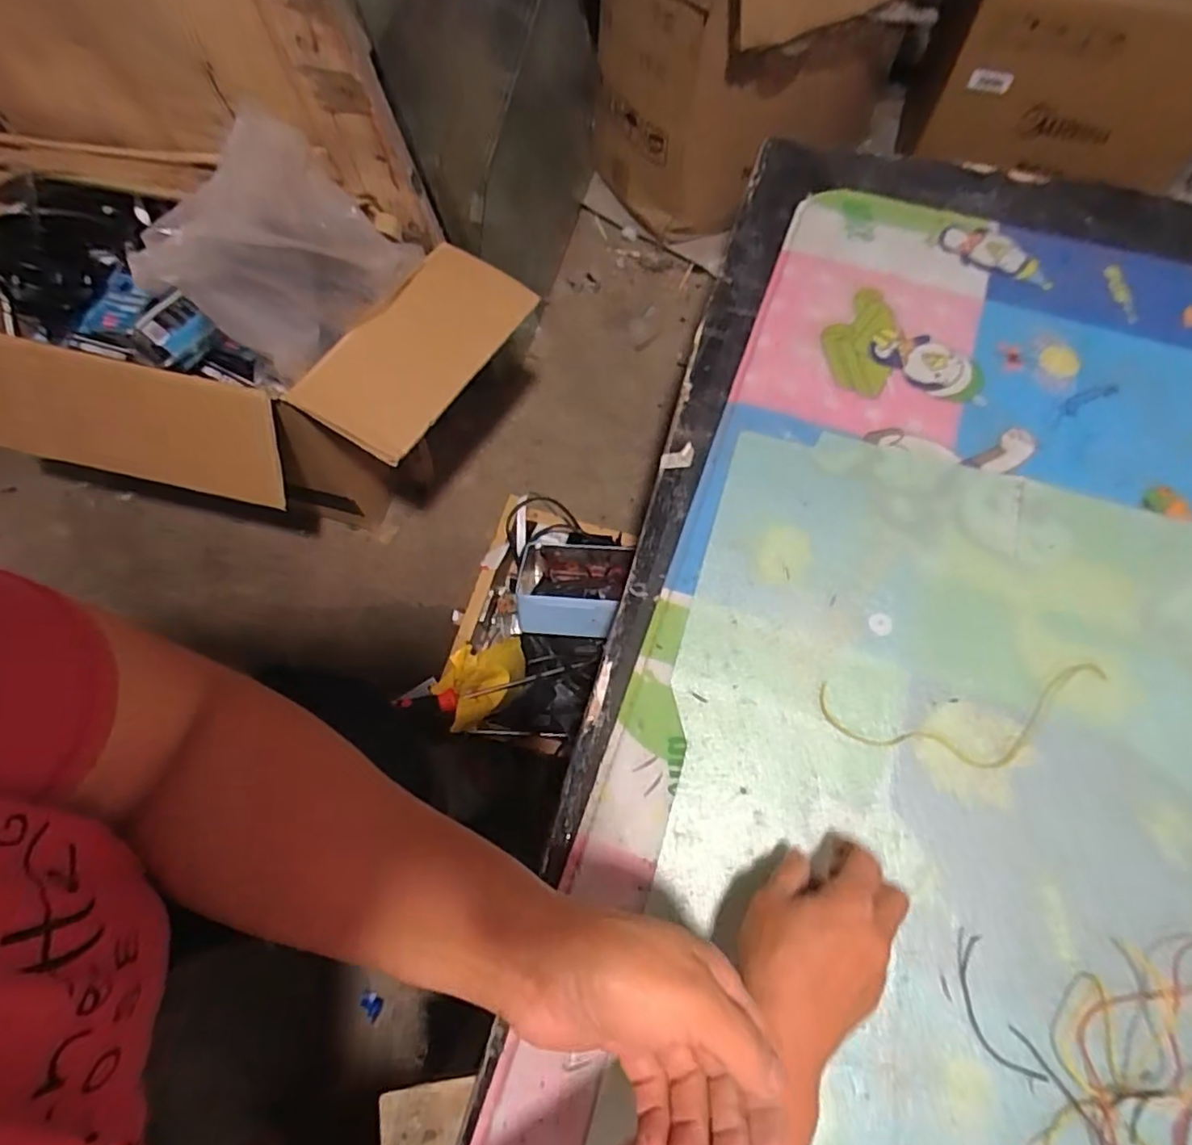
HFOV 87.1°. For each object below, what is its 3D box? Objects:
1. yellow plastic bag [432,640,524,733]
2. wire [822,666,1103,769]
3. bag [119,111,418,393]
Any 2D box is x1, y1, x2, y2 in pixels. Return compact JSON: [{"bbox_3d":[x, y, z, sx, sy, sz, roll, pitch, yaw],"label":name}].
[{"bbox_3d":[-0.119,0.118,0.685,0.108,0.093,0.062,-40,74,-13],"label":"yellow plastic bag"},{"bbox_3d":[0.289,0.114,0.484,0.219,0.004,0.069,-4,67,1],"label":"wire"},{"bbox_3d":[-0.278,-0.286,0.565,0.090,0.186,0.221,35,74,13],"label":"bag"}]

